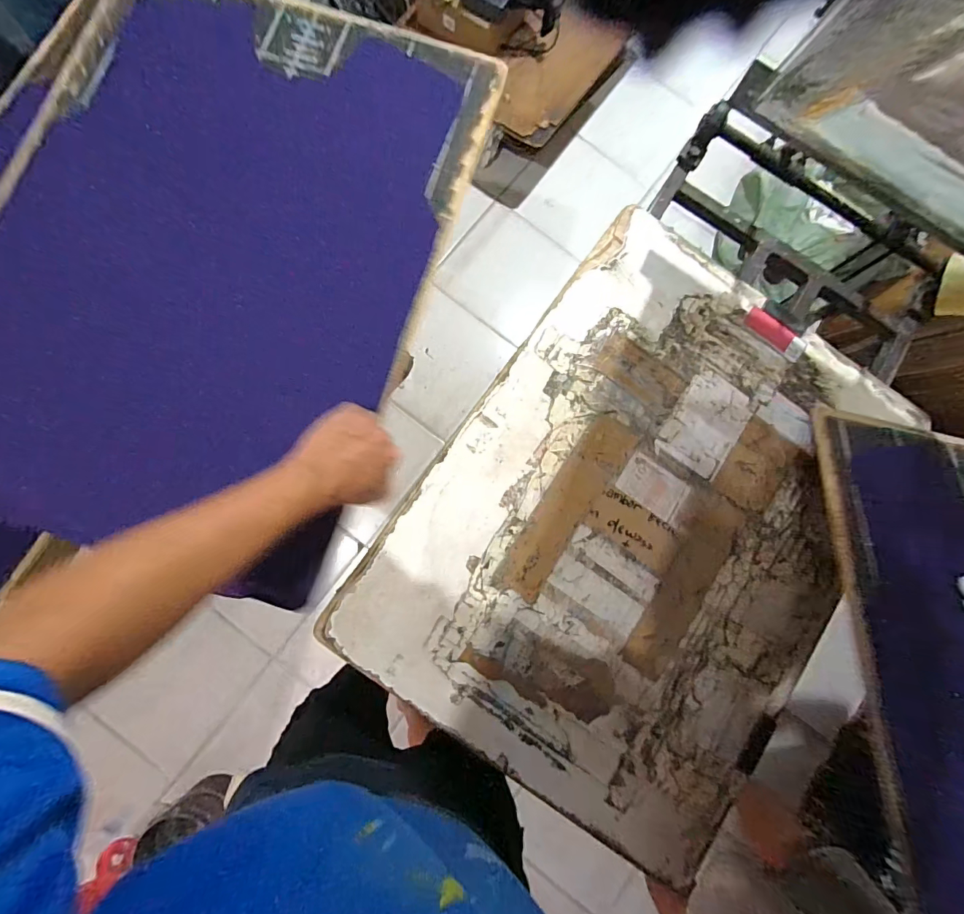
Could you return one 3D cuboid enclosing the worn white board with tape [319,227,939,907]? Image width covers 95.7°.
[{"bbox_3d":[0.240,0.080,0.636,0.593,0.022,0.783,34,81,1],"label":"worn white board with tape"}]

